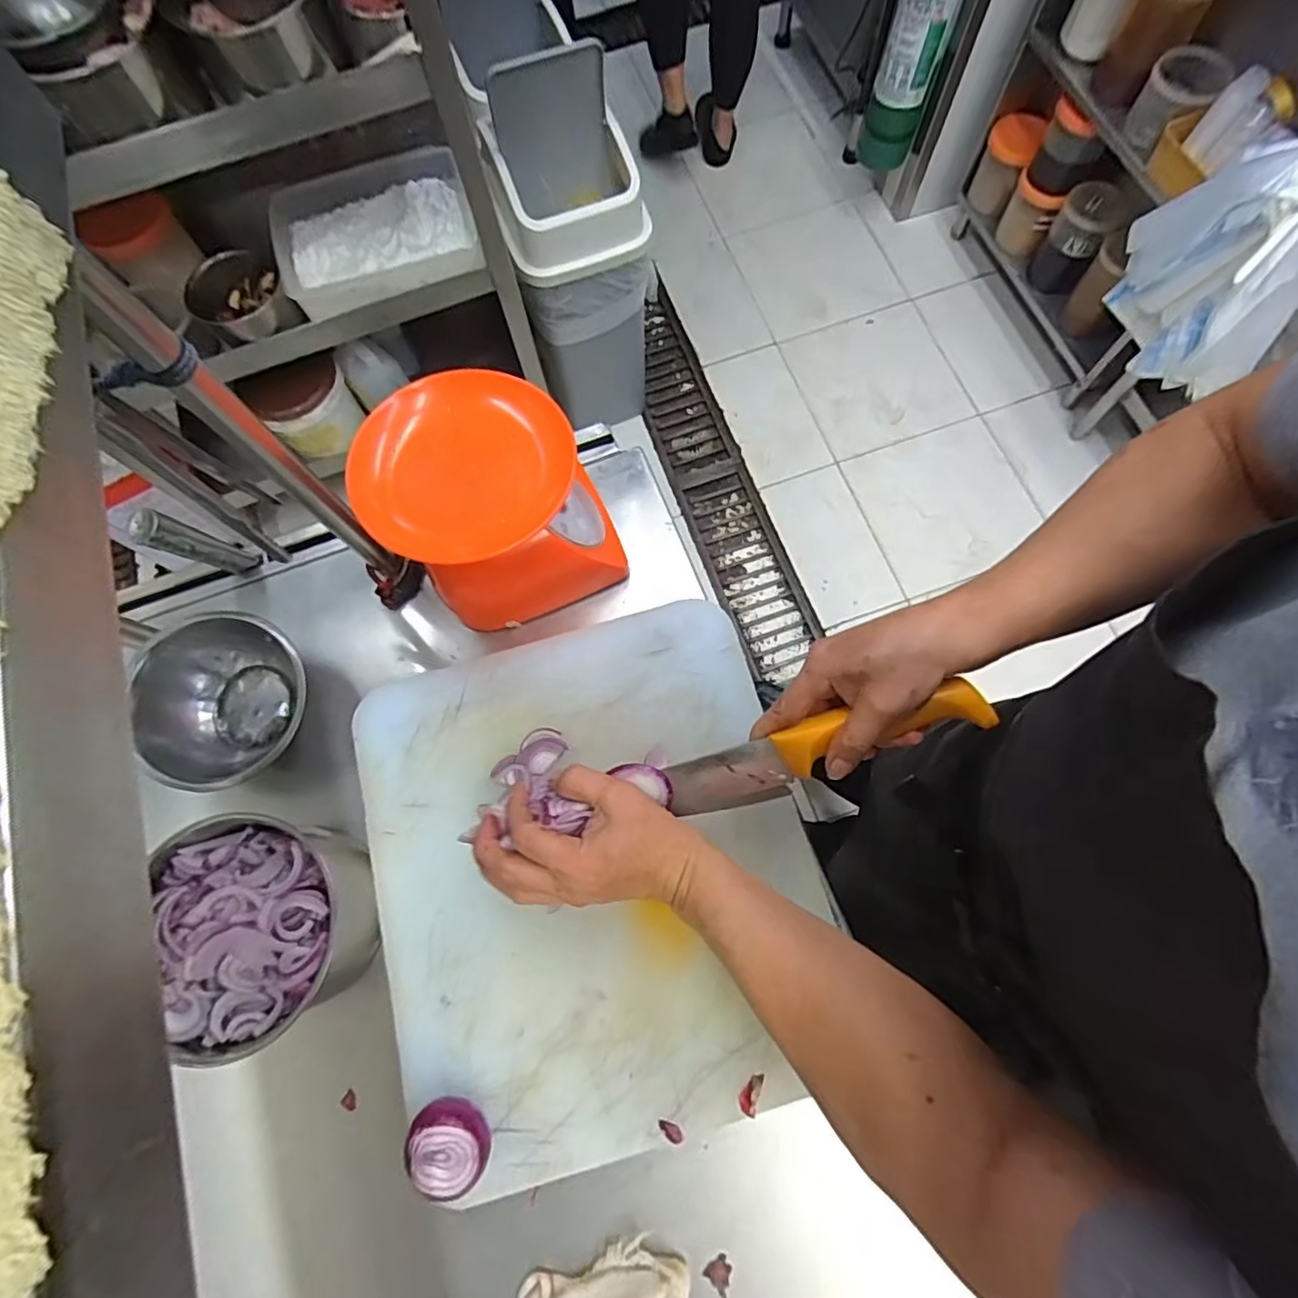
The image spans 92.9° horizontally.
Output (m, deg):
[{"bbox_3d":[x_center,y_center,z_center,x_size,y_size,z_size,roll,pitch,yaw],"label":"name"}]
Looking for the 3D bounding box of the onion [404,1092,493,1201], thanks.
[{"bbox_3d":[-0.137,0.342,0.425,0.054,0.036,0.045,9,74,5],"label":"onion"}]

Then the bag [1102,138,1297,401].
[{"bbox_3d":[1.028,-0.689,1.080,0.159,0.404,0.304,-40,76,-9],"label":"bag"}]

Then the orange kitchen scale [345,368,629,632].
[{"bbox_3d":[-0.125,-0.118,0.509,0.160,0.174,0.127,-22,74,-4],"label":"orange kitchen scale"}]

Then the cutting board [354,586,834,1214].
[{"bbox_3d":[-0.044,0.170,0.499,0.338,0.020,0.387,-18,74,-3],"label":"cutting board"}]

